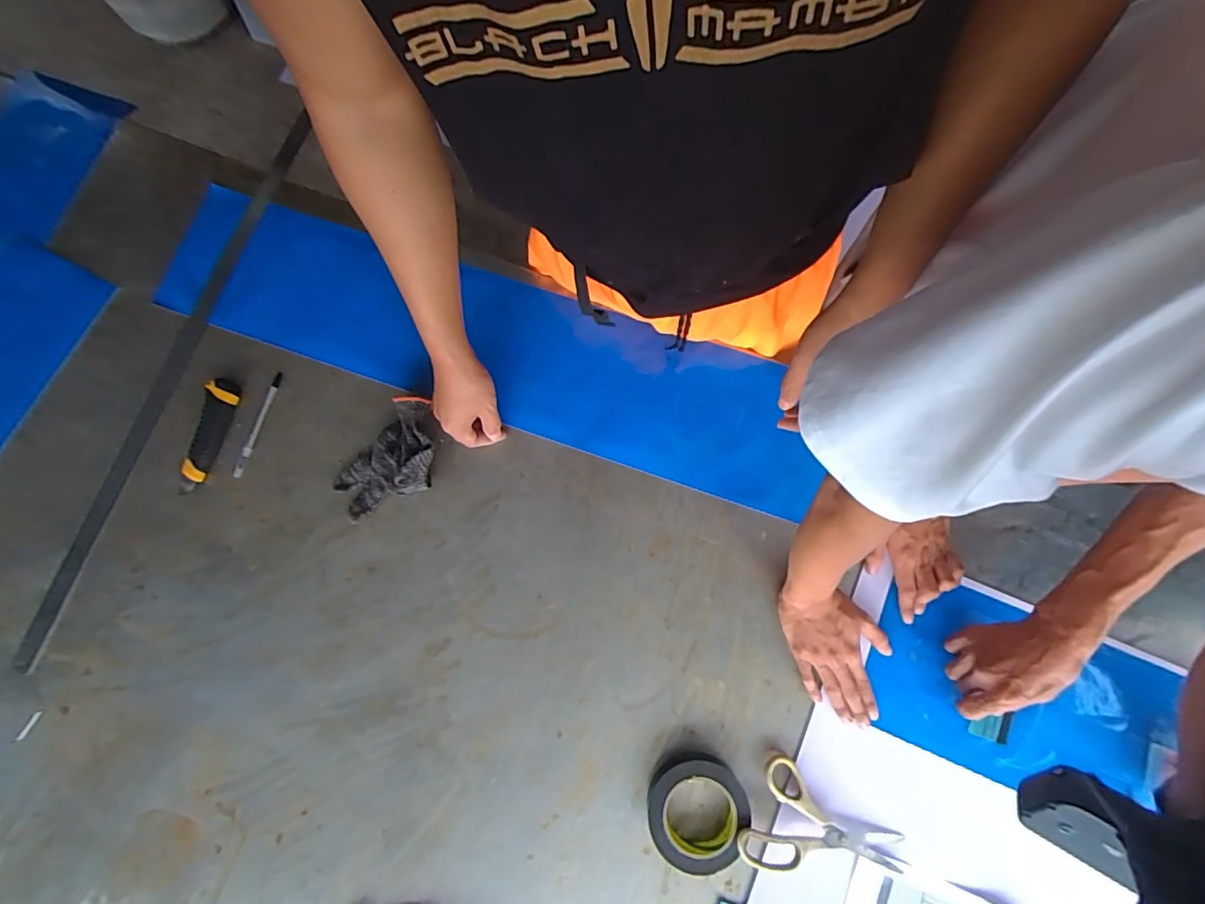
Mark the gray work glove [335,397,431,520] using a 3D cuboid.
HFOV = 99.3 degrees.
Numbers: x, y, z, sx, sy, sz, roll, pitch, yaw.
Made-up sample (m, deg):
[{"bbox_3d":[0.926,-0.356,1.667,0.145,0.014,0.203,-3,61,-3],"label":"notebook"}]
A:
[{"bbox_3d":[-0.269,0.015,0.658,0.102,0.039,0.169,37,82,8],"label":"gray work glove"}]

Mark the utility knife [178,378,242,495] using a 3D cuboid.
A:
[{"bbox_3d":[-0.527,-0.022,0.681,0.040,0.026,0.155,16,80,4],"label":"utility knife"}]

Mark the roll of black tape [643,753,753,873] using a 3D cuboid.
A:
[{"bbox_3d":[0.108,0.409,0.582,0.113,0.025,0.111,0,79,1],"label":"roll of black tape"}]

